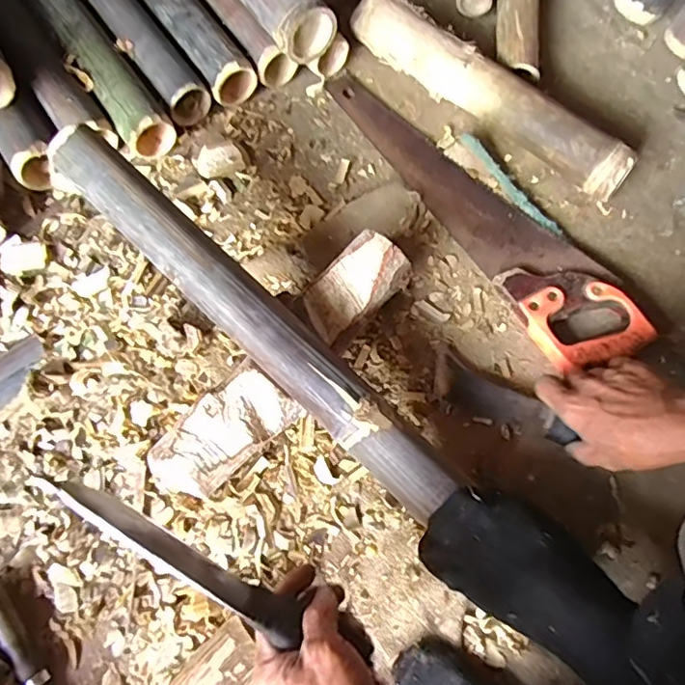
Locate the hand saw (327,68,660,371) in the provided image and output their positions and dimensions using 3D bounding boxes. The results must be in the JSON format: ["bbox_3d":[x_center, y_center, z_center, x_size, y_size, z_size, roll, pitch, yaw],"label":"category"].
[{"bbox_3d":[0.165,-0.180,0.690,0.117,0.032,0.496,-31,73,-11],"label":"hand saw"}]

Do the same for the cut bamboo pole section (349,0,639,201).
[{"bbox_3d":[0.181,-0.320,0.722,0.403,0.067,0.054,39,75,13],"label":"cut bamboo pole section"}]

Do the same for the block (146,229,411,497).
[{"bbox_3d":[-0.055,0.025,0.592,0.077,0.066,0.329,39,75,13],"label":"block"}]

